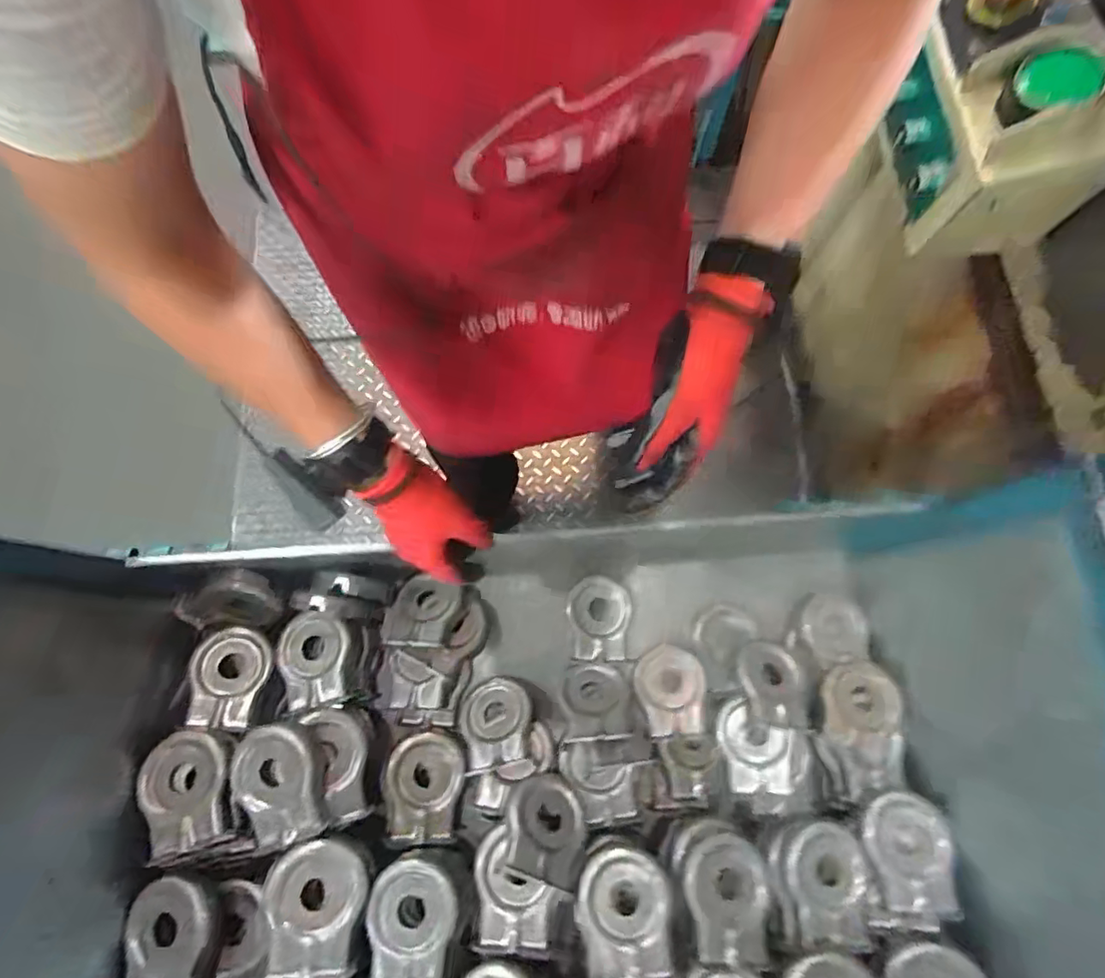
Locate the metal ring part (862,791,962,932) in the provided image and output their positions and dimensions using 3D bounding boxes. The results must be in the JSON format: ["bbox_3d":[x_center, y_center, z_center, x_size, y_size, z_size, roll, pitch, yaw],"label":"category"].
[{"bbox_3d":[0.409,0.421,0.634,0.090,0.032,0.137,1,75,0],"label":"metal ring part"}]

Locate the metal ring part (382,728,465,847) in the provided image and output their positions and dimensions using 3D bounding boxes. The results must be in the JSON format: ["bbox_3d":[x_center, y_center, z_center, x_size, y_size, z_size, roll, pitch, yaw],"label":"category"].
[{"bbox_3d":[-0.161,0.373,0.707,0.091,0.049,0.123,10,75,2],"label":"metal ring part"}]

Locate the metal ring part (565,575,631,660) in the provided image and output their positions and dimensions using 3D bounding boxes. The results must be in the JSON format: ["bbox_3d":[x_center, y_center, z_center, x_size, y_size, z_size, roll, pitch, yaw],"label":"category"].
[{"bbox_3d":[0.064,0.182,0.794,0.084,0.033,0.111,-1,75,-1],"label":"metal ring part"}]

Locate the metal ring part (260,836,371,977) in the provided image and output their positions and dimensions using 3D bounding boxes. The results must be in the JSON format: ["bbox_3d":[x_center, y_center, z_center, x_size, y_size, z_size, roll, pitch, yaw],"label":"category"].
[{"bbox_3d":[-0.245,0.437,0.585,0.101,0.027,0.129,-3,73,-17],"label":"metal ring part"}]

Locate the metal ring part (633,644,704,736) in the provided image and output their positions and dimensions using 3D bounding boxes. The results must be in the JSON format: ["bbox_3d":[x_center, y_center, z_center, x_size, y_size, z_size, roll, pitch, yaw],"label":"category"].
[{"bbox_3d":[0.158,0.269,0.762,0.088,0.022,0.113,-5,55,8],"label":"metal ring part"}]

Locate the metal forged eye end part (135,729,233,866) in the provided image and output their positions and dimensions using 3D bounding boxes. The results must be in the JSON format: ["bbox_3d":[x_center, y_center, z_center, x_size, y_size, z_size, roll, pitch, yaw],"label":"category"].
[{"bbox_3d":[-0.407,0.333,0.624,0.090,0.027,0.120,-9,65,-12],"label":"metal forged eye end part"}]

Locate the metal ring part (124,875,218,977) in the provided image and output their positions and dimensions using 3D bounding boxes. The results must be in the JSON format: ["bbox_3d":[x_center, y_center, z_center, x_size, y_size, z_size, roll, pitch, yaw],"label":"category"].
[{"bbox_3d":[-0.402,0.478,0.595,0.088,0.045,0.122,3,75,0],"label":"metal ring part"}]

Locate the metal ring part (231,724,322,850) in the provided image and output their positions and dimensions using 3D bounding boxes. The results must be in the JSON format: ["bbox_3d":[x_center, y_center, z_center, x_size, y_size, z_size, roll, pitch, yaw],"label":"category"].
[{"bbox_3d":[-0.308,0.331,0.628,0.094,0.048,0.124,-16,76,-5],"label":"metal ring part"}]

